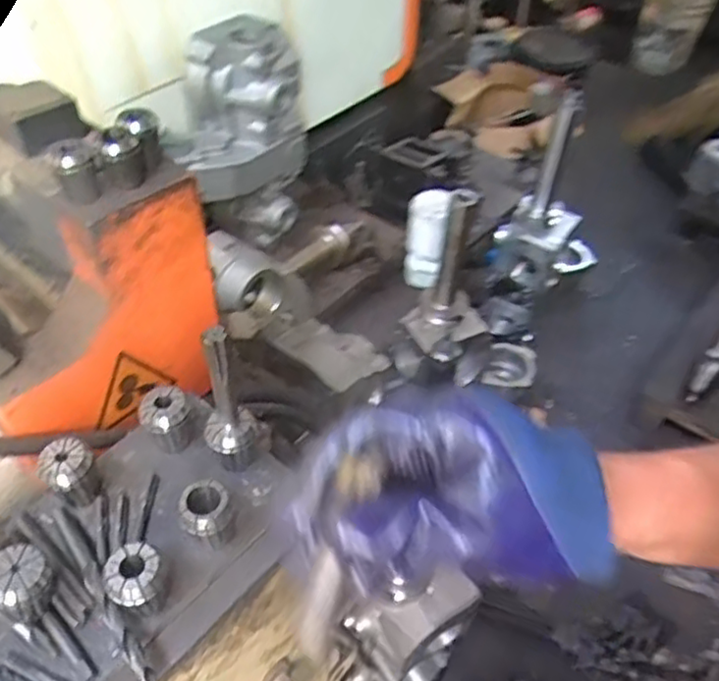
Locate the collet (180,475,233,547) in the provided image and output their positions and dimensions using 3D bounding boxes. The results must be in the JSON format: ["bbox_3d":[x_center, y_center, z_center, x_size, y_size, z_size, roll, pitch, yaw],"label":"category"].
[{"bbox_3d":[-0.091,0.106,0.396,0.028,0.041,0.034,-17,49,-18],"label":"collet"}]

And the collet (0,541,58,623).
[{"bbox_3d":[-0.178,0.133,0.356,0.032,0.041,0.030,1,45,-1],"label":"collet"}]

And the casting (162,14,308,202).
[{"bbox_3d":[-0.227,-0.445,1.291,0.231,0.267,0.220,-2,46,-5],"label":"casting"}]

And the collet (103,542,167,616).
[{"bbox_3d":[-0.122,0.134,0.366,0.029,0.038,0.029,28,51,23],"label":"collet"}]

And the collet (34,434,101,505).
[{"bbox_3d":[-0.177,0.082,0.408,0.030,0.041,0.027,-30,54,-28],"label":"collet"}]

